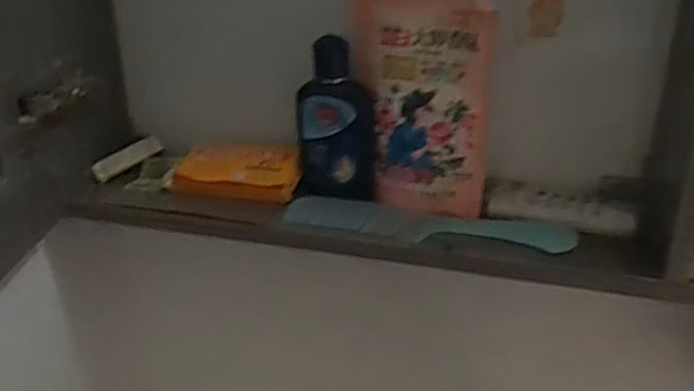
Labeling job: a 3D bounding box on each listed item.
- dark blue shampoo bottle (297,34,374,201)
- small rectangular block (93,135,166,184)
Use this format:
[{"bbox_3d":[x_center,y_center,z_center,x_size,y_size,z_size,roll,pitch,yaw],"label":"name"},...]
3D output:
[{"bbox_3d":[-0.008,-0.057,0.465,0.058,0.123,0.028,-1,24,1],"label":"dark blue shampoo bottle"},{"bbox_3d":[-0.196,-0.034,0.535,0.064,0.014,0.016,-35,39,-27],"label":"small rectangular block"}]

